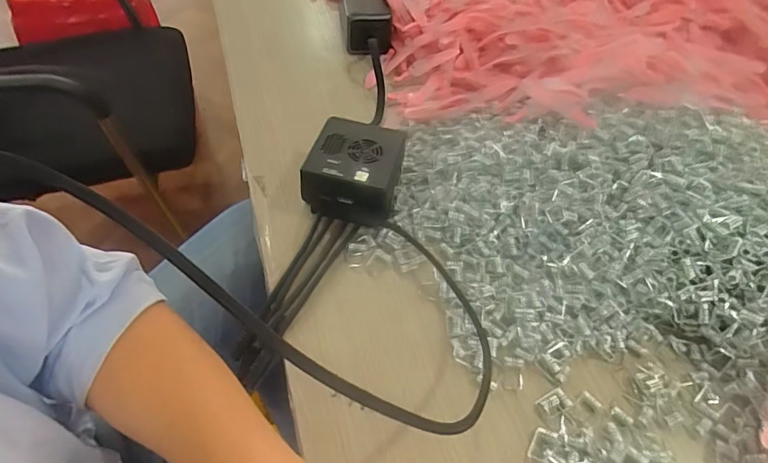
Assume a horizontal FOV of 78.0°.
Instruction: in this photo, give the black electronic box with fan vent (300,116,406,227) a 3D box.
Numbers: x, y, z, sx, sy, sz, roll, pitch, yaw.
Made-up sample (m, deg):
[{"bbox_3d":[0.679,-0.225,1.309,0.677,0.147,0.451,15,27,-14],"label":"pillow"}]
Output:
[{"bbox_3d":[-0.026,-0.053,0.413,0.080,0.044,0.084,14,53,9],"label":"black electronic box with fan vent"}]

